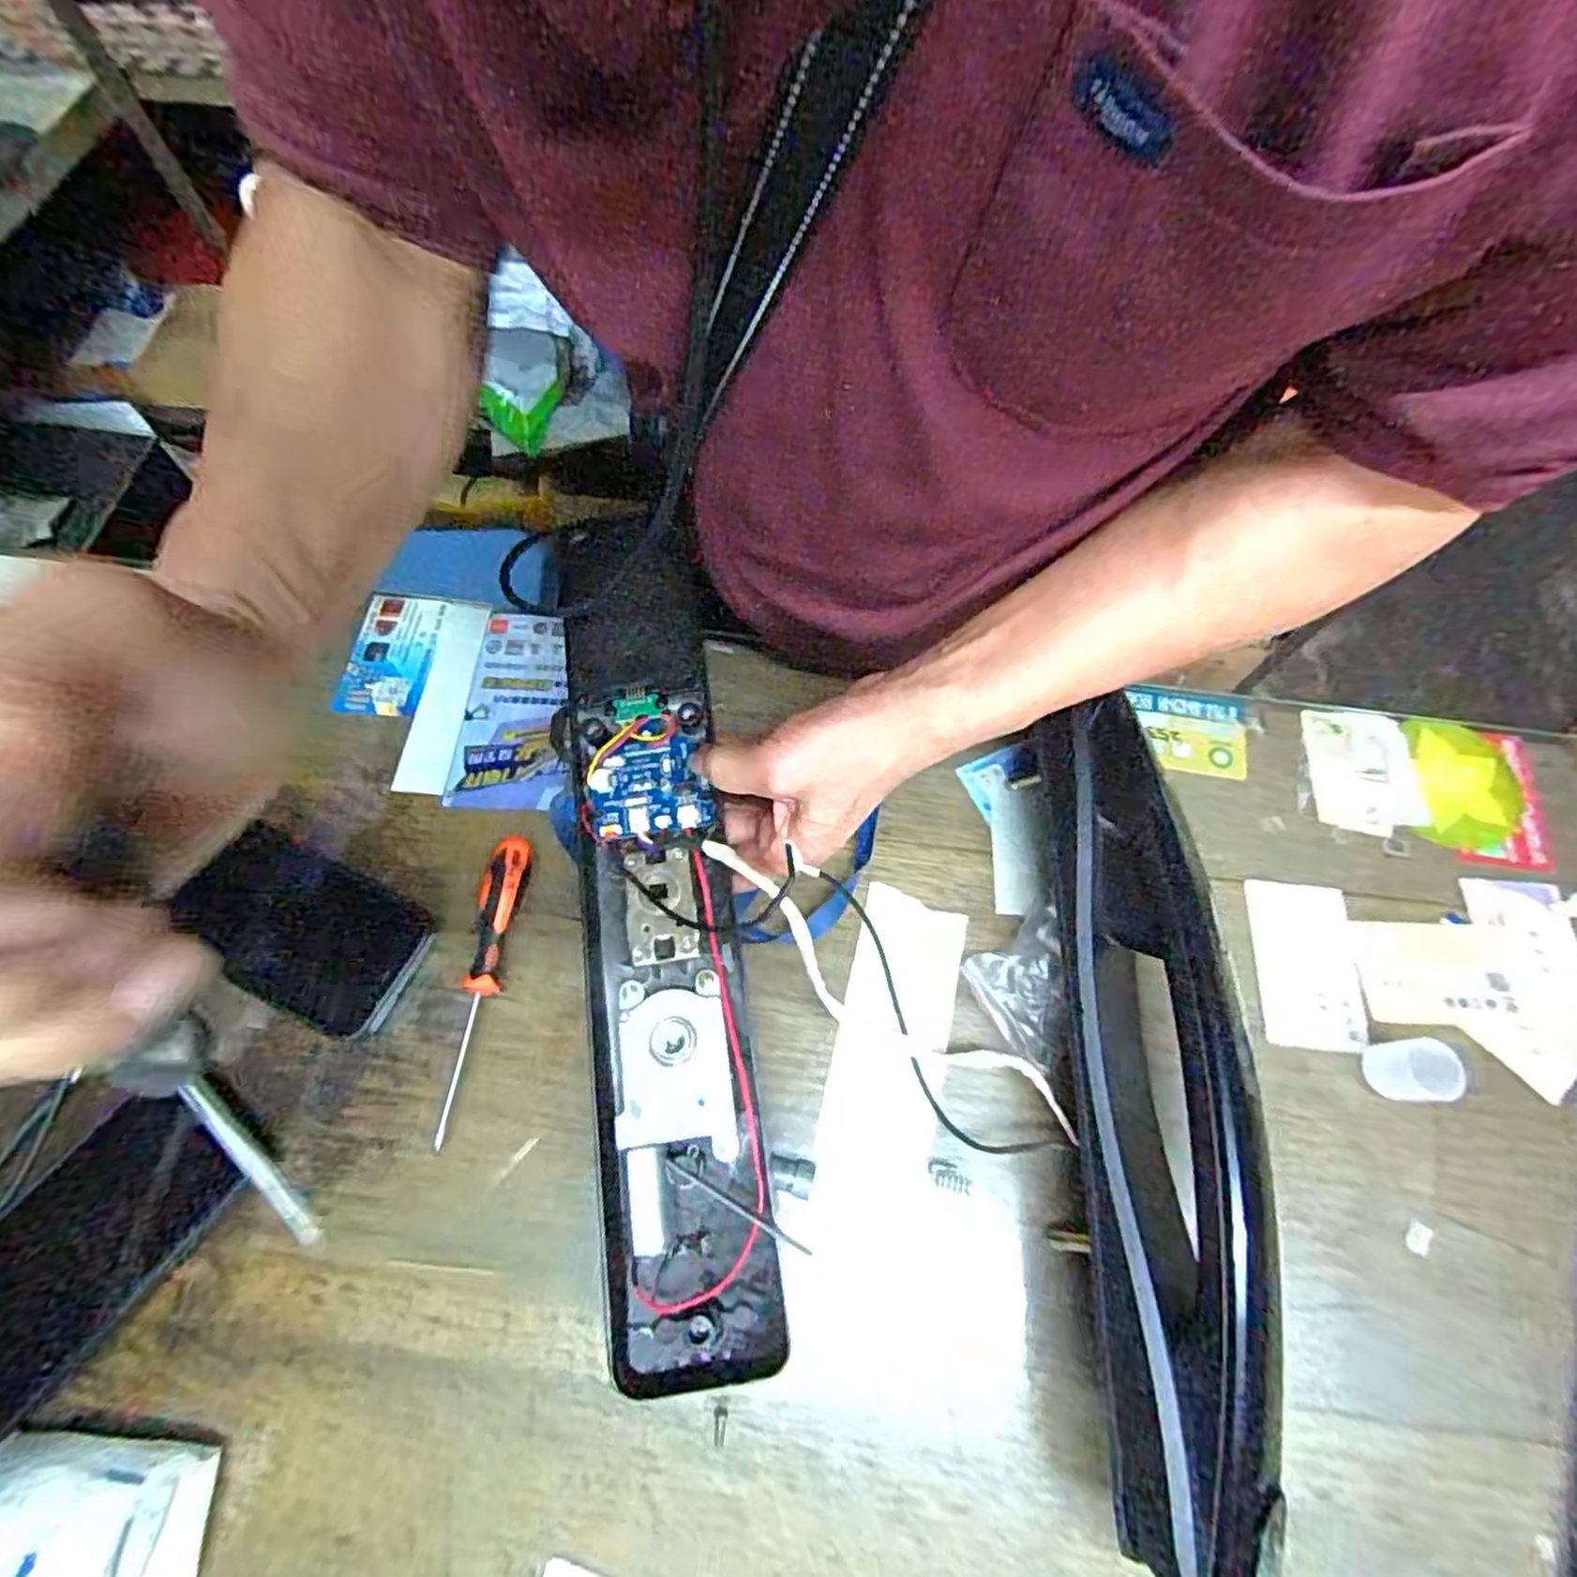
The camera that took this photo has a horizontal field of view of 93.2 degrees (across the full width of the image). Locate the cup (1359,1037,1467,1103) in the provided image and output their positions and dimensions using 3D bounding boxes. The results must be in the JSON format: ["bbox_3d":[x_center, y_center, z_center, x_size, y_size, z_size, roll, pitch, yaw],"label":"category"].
[{"bbox_3d":[0.308,0.140,0.371,0.026,0.037,0.028,0,68,-1],"label":"cup"}]

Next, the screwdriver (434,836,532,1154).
[{"bbox_3d":[-0.159,0.101,0.388,0.020,0.026,0.151,7,68,2],"label":"screwdriver"}]

